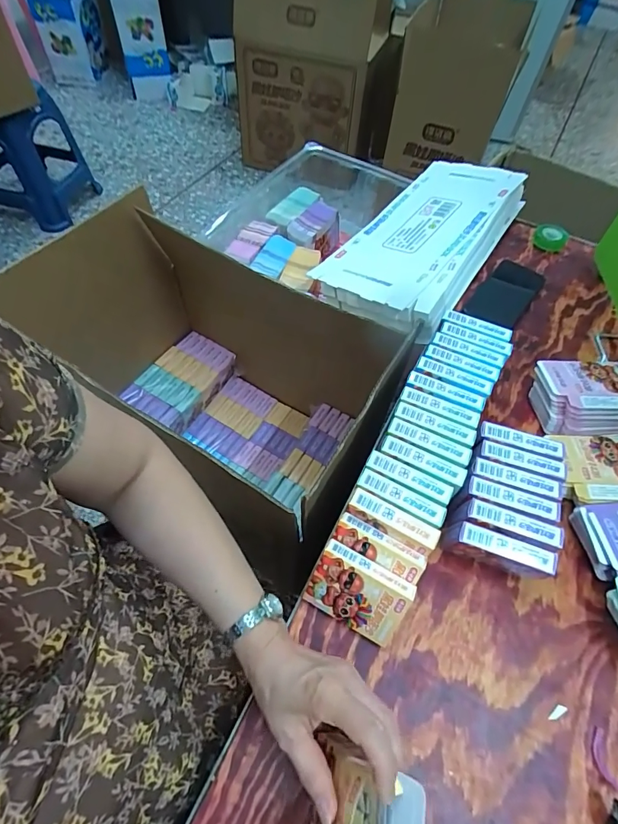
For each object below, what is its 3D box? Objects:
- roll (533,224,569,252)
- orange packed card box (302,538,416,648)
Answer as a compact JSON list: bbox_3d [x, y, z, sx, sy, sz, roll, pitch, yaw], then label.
[{"bbox_3d":[0.439,-0.317,0.764,0.055,0.024,0.055,2,58,-3],"label":"roll"},{"bbox_3d":[0.047,0.177,0.407,0.090,0.067,0.019,26,21,13],"label":"orange packed card box"}]

